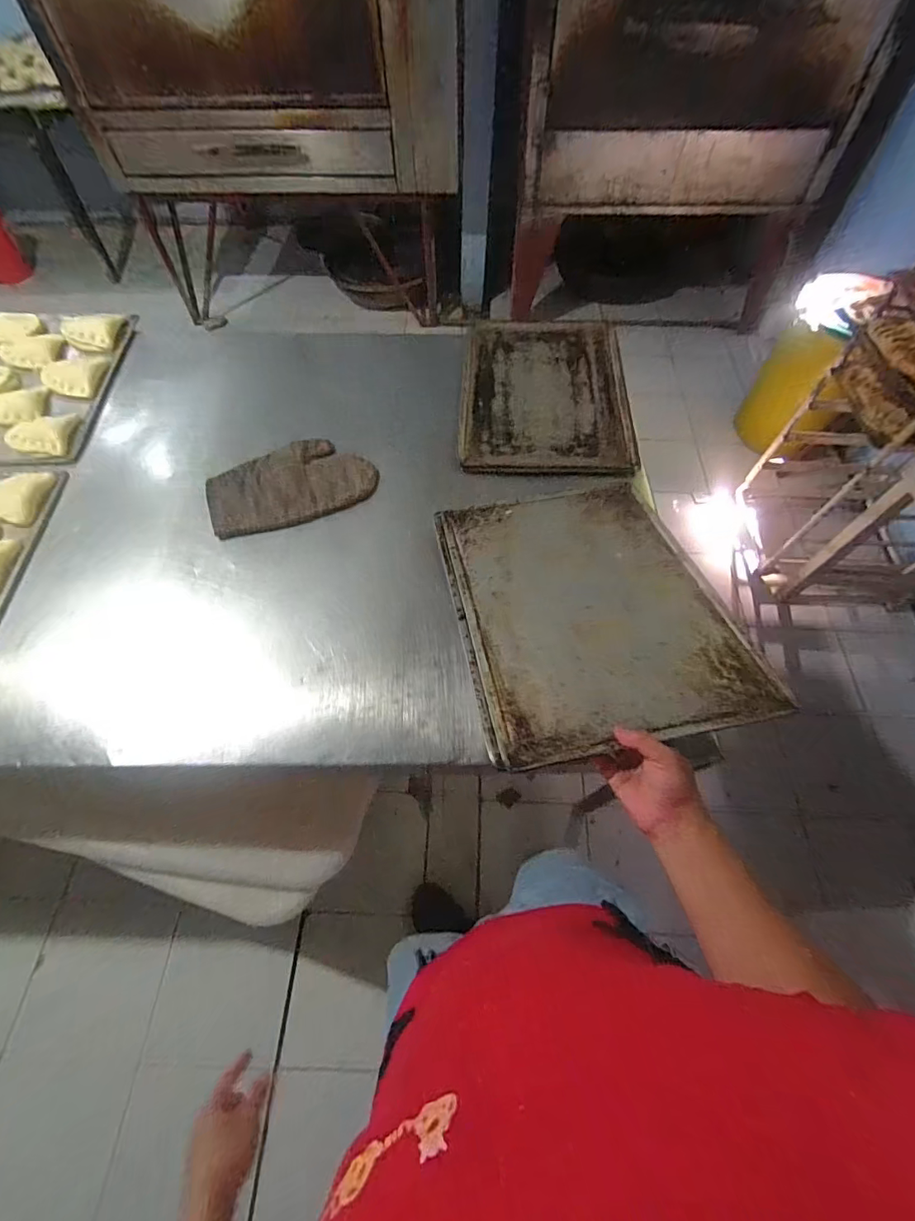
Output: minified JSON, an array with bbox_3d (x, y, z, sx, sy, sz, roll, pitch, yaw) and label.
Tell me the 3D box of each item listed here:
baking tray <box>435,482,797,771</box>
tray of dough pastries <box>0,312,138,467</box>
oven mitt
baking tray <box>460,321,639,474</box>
[{"bbox_3d":[0.170,-0.022,0.649,0.337,0.013,0.437,-11,49,-3],"label":"baking tray"},{"bbox_3d":[-0.903,-0.479,0.978,0.331,0.047,0.449,-1,60,0],"label":"tray of dough pastries"},{"bbox_3d":[-0.306,-0.237,0.861,0.293,0.021,0.181,-19,62,-10],"label":"oven mitt"},{"bbox_3d":[0.182,-0.462,0.979,0.332,0.028,0.489,3,60,2],"label":"baking tray"}]

